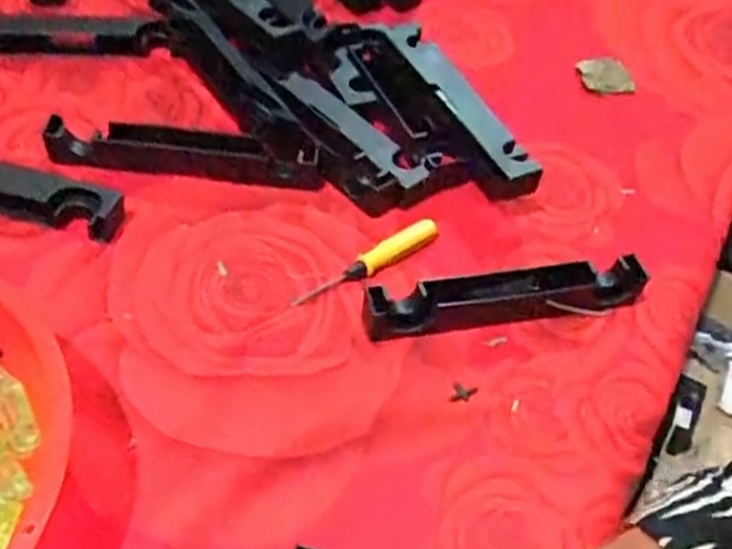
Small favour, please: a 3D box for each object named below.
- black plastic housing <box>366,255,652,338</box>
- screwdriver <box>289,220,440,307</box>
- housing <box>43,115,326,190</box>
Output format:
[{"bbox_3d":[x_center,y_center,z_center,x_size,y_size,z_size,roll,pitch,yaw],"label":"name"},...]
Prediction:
[{"bbox_3d":[0.098,0.011,0.502,0.201,0.030,0.028,-10,50,-14],"label":"black plastic housing"},{"bbox_3d":[0.003,-0.011,0.516,0.125,0.011,0.017,-30,58,-28],"label":"screwdriver"},{"bbox_3d":[-0.132,-0.087,0.553,0.195,0.030,0.023,4,48,-3],"label":"housing"}]

